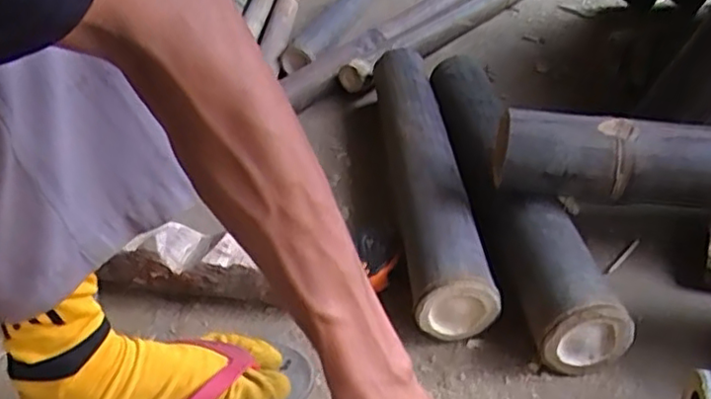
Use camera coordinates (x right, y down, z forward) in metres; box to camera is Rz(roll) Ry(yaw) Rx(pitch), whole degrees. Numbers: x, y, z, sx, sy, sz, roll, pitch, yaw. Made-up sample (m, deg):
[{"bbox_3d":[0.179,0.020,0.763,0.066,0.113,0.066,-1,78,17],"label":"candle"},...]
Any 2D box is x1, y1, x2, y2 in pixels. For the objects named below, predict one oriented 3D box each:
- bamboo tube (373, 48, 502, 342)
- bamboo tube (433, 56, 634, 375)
[{"bbox_3d":[0.083,-0.041,0.812,0.079,0.083,0.510,-6,36,1],"label":"bamboo tube"},{"bbox_3d":[0.173,-0.022,0.768,0.091,0.092,0.512,-7,36,0],"label":"bamboo tube"}]

